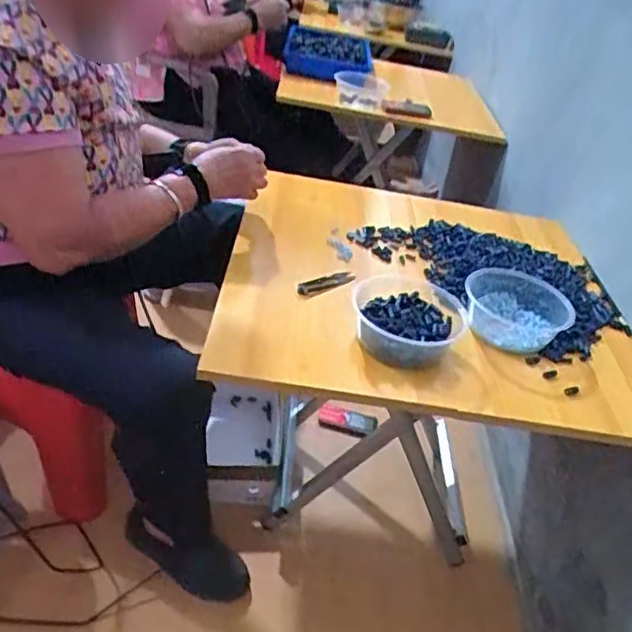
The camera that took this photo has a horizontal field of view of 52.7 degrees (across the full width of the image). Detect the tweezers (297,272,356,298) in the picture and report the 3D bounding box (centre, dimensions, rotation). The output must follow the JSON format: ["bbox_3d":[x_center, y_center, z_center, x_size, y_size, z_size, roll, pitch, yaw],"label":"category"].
[{"bbox_3d":[0.015,-0.046,0.909,0.088,0.013,0.027,-15,42,-33],"label":"tweezers"}]

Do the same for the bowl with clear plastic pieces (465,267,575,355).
[{"bbox_3d":[0.275,-0.008,0.880,0.136,0.060,0.141,8,35,-5],"label":"bowl with clear plastic pieces"}]

